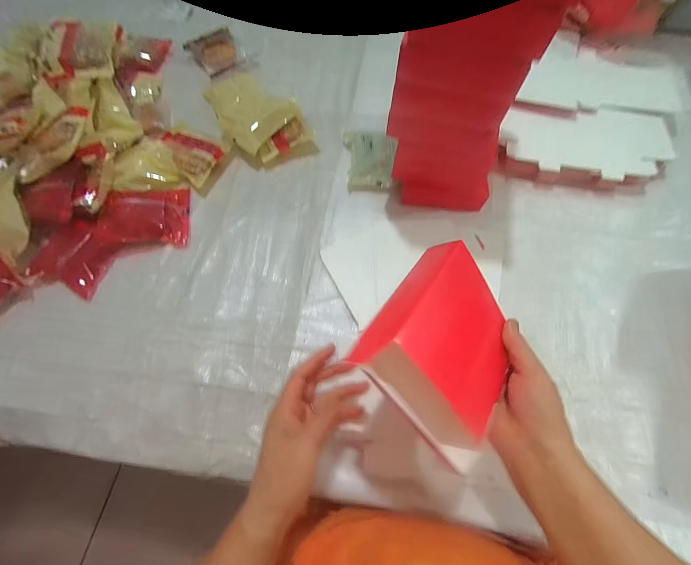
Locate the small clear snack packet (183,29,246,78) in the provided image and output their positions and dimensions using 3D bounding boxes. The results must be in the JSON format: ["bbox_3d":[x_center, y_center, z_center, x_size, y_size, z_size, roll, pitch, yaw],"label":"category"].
[{"bbox_3d":[-0.257,-0.462,0.663,0.091,0.019,0.093,-38,89,-14],"label":"small clear snack packet"}]

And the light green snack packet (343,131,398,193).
[{"bbox_3d":[0.042,-0.211,0.559,0.085,0.043,0.110,1,67,1],"label":"light green snack packet"}]

